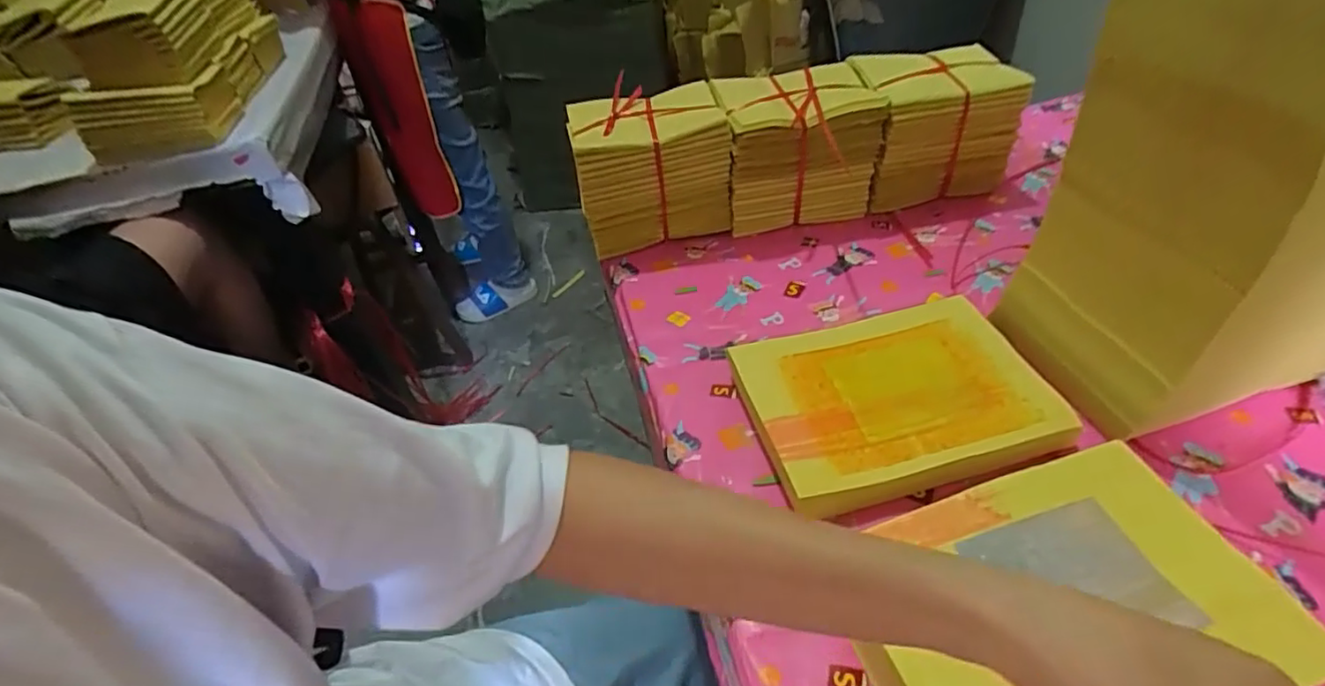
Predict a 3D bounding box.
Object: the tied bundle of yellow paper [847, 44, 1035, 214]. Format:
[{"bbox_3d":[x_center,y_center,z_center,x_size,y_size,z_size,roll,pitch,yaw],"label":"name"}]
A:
[{"bbox_3d":[0.297,-0.243,0.704,0.160,0.146,0.103,-10,44,-3],"label":"tied bundle of yellow paper"}]

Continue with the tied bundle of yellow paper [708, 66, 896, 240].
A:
[{"bbox_3d":[0.144,-0.215,0.697,0.160,0.145,0.117,-14,44,-6],"label":"tied bundle of yellow paper"}]

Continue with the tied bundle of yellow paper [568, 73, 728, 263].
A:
[{"bbox_3d":[-0.015,-0.198,0.717,0.164,0.144,0.114,-11,44,-3],"label":"tied bundle of yellow paper"}]

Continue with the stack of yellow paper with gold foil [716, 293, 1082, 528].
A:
[{"bbox_3d":[0.183,0.046,0.513,0.223,0.032,0.171,-15,45,-7],"label":"stack of yellow paper with gold foil"}]

